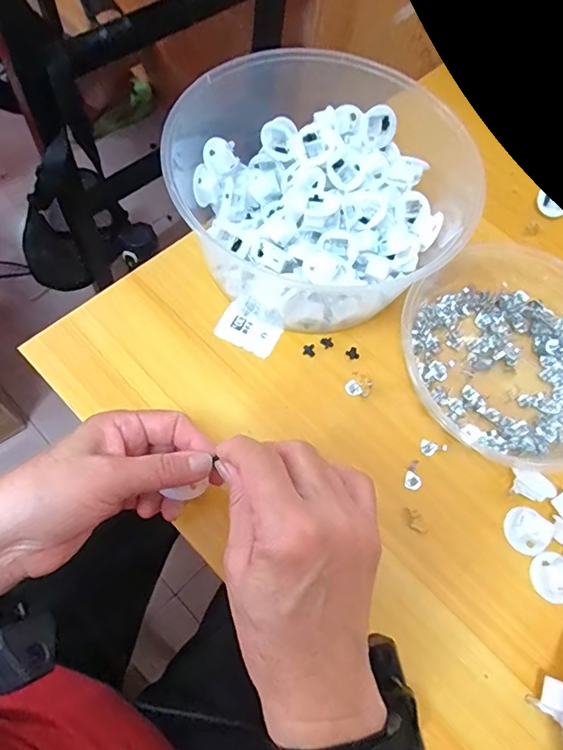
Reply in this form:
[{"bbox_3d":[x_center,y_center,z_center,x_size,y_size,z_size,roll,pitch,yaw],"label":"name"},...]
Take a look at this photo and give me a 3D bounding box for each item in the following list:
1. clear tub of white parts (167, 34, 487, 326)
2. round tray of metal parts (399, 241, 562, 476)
[{"bbox_3d":[0.034,-0.150,0.401,0.217,0.111,0.202,2,67,-4],"label":"clear tub of white parts"},{"bbox_3d":[0.196,-0.020,0.397,0.184,0.035,0.187,2,67,-4],"label":"round tray of metal parts"}]

